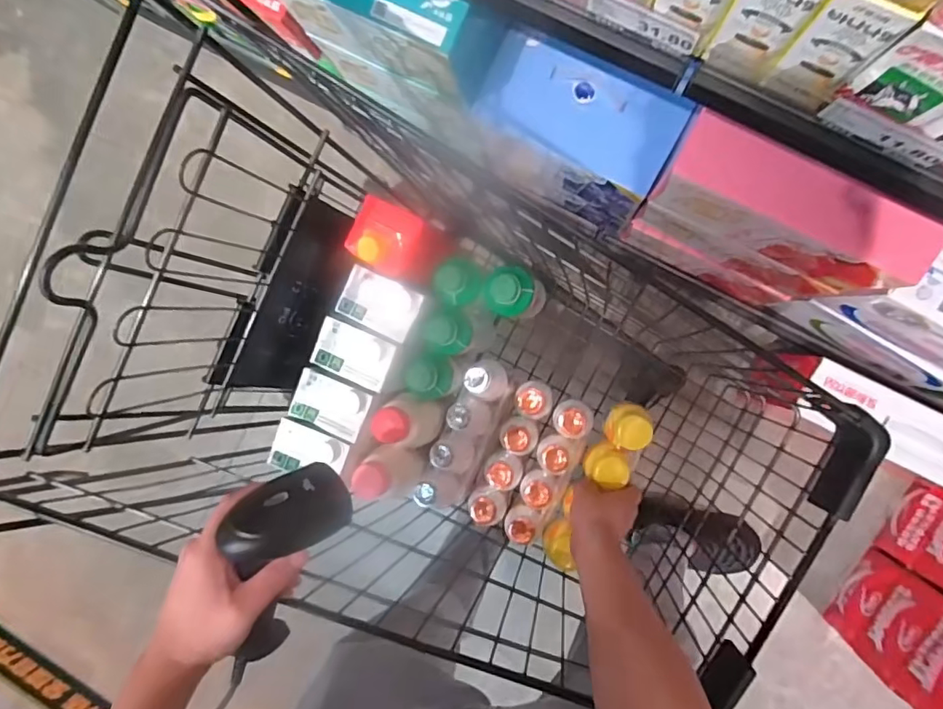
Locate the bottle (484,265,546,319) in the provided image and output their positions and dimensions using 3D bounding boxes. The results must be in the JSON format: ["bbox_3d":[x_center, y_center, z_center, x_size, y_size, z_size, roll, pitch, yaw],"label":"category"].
[{"bbox_3d":[0.061,-0.073,0.655,0.056,0.187,0.051,5,94,8],"label":"bottle"}]

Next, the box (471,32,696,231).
[{"bbox_3d":[0.159,-0.326,0.832,0.259,0.311,0.132,27,97,6],"label":"box"}]

